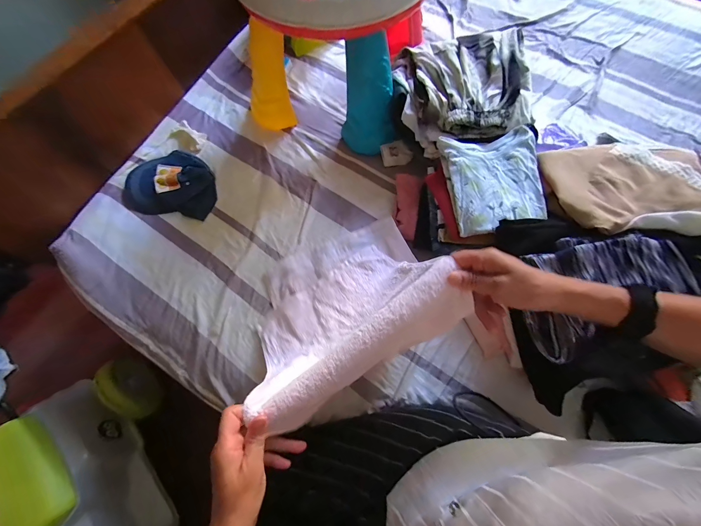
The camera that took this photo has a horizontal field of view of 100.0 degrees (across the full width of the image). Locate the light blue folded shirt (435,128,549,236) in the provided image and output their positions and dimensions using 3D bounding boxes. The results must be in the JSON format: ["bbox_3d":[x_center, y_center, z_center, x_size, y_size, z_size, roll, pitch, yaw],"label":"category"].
[{"bbox_3d":[0.282,-0.162,0.570,0.177,0.031,0.196,-9,71,-2],"label":"light blue folded shirt"}]

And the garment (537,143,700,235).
[{"bbox_3d":[0.550,-0.153,0.549,0.316,0.038,0.197,-4,70,0],"label":"garment"}]

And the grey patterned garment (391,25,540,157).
[{"bbox_3d":[0.245,-0.376,0.643,0.268,0.080,0.243,-6,70,-1],"label":"grey patterned garment"}]

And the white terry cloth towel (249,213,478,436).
[{"bbox_3d":[-0.017,0.041,0.489,0.334,0.244,0.261,-25,72,-7],"label":"white terry cloth towel"}]

